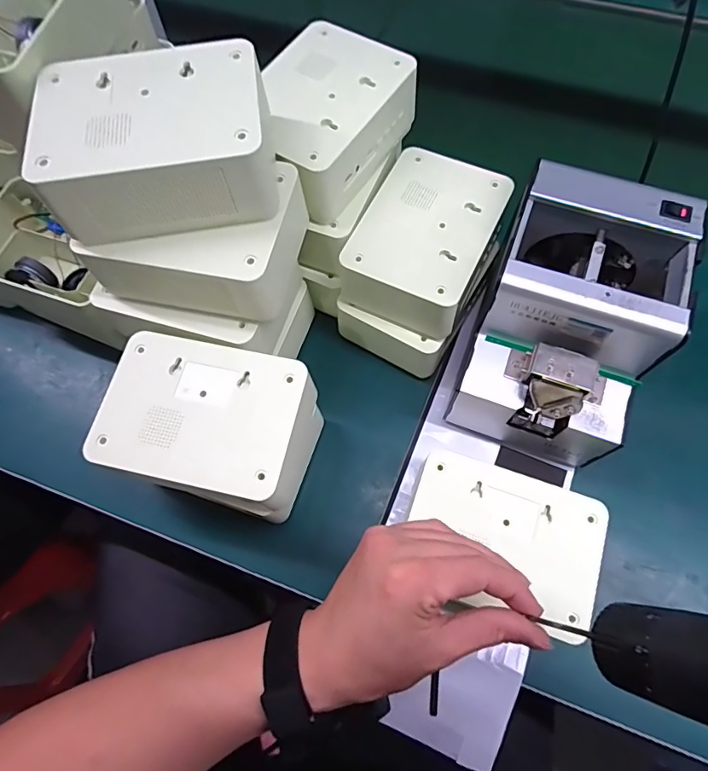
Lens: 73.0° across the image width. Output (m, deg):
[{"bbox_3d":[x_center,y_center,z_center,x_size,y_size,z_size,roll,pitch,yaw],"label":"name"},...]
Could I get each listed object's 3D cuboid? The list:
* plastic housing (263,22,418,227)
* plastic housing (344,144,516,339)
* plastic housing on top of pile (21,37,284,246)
[{"bbox_3d":[-0.026,-0.214,0.389,0.100,0.055,0.138,32,72,13],"label":"plastic housing"},{"bbox_3d":[0.059,-0.119,0.412,0.103,0.056,0.153,24,70,11],"label":"plastic housing"},{"bbox_3d":[-0.124,-0.154,0.309,0.138,0.055,0.109,-8,67,-1],"label":"plastic housing on top of pile"}]

